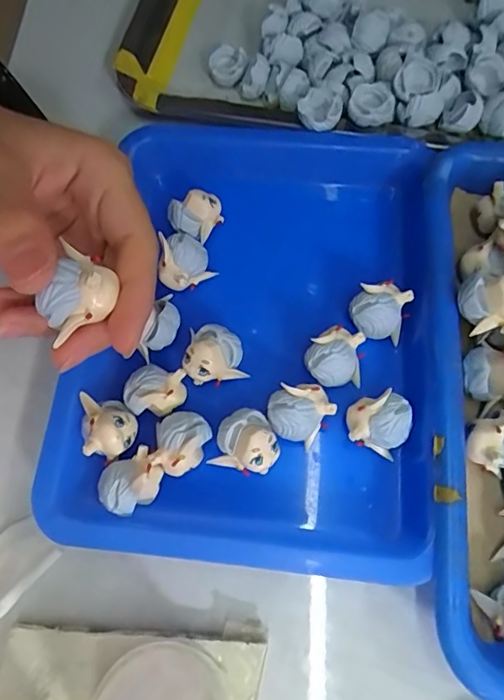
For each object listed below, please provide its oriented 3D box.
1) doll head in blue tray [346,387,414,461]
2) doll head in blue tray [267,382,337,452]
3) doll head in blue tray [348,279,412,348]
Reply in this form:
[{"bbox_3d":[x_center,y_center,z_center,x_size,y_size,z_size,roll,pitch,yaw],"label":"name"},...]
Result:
[{"bbox_3d":[0.057,0.031,0.219,0.027,0.024,0.023,19,71,10],"label":"doll head in blue tray"},{"bbox_3d":[0.021,0.027,0.222,0.028,0.021,0.025,36,74,15],"label":"doll head in blue tray"},{"bbox_3d":[0.061,-0.019,0.238,0.029,0.021,0.025,16,70,9],"label":"doll head in blue tray"}]

